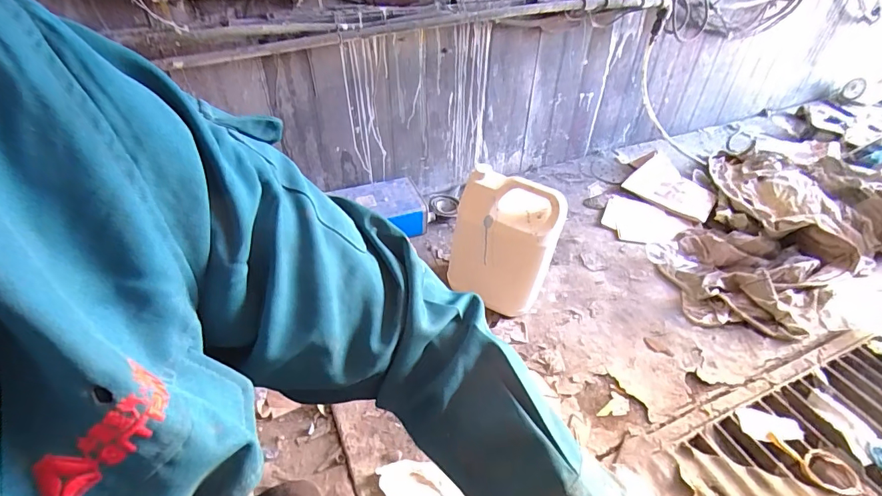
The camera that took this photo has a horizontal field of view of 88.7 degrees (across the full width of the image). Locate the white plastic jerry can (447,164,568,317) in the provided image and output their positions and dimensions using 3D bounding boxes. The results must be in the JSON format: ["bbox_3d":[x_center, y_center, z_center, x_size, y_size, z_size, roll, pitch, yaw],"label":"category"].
[{"bbox_3d":[0.144,0.001,1.033,0.226,0.332,0.109,13,42,14],"label":"white plastic jerry can"}]

